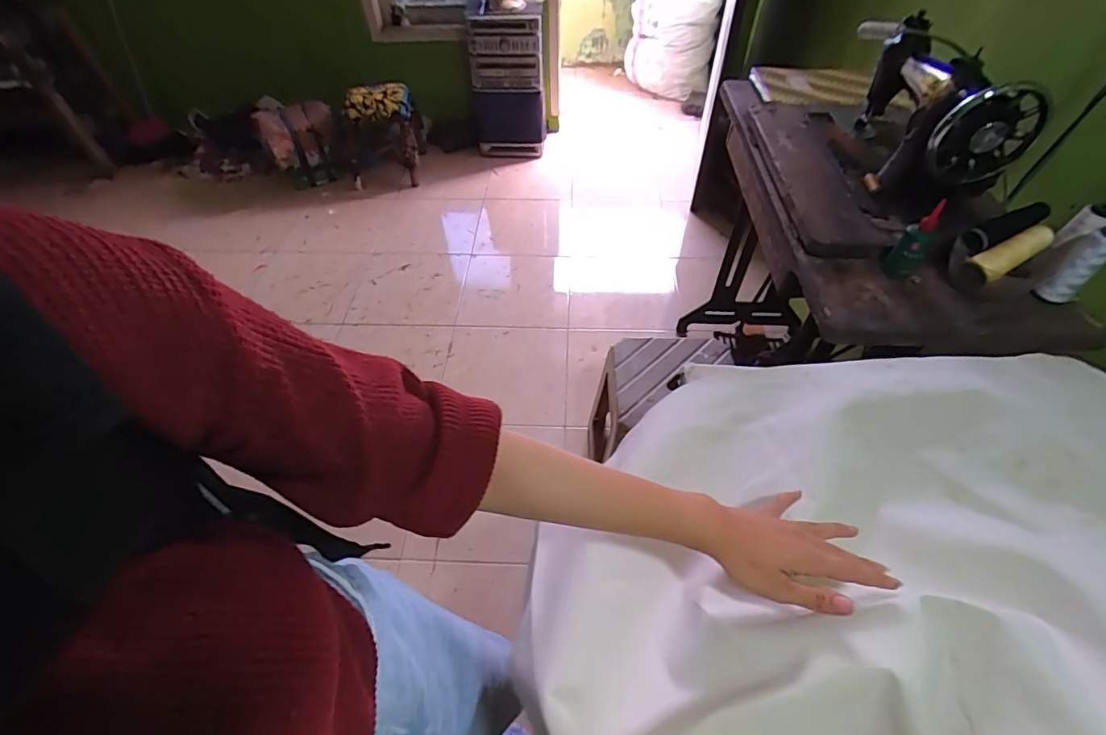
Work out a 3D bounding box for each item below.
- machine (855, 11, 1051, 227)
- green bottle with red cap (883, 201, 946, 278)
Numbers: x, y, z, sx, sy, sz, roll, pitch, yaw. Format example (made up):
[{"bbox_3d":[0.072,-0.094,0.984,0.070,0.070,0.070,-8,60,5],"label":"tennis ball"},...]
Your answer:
[{"bbox_3d":[0.602,-0.417,0.806,0.131,0.204,0.338,0,51,2],"label":"machine"},{"bbox_3d":[0.526,-0.184,0.709,0.044,0.101,0.041,35,60,26],"label":"green bottle with red cap"}]

